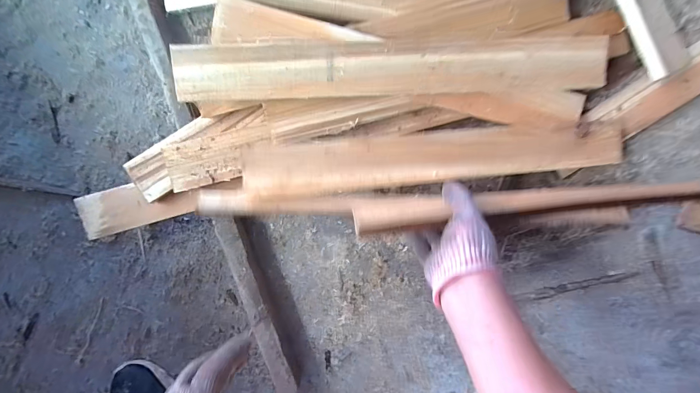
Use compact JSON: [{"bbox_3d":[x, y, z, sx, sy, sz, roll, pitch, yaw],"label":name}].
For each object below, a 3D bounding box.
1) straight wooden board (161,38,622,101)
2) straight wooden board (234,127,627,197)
[{"bbox_3d":[0.059,-0.159,0.403,0.523,0.023,0.065,-4,100,-5],"label":"straight wooden board"},{"bbox_3d":[0.117,-0.050,0.413,0.490,0.029,0.065,-5,96,2],"label":"straight wooden board"}]

